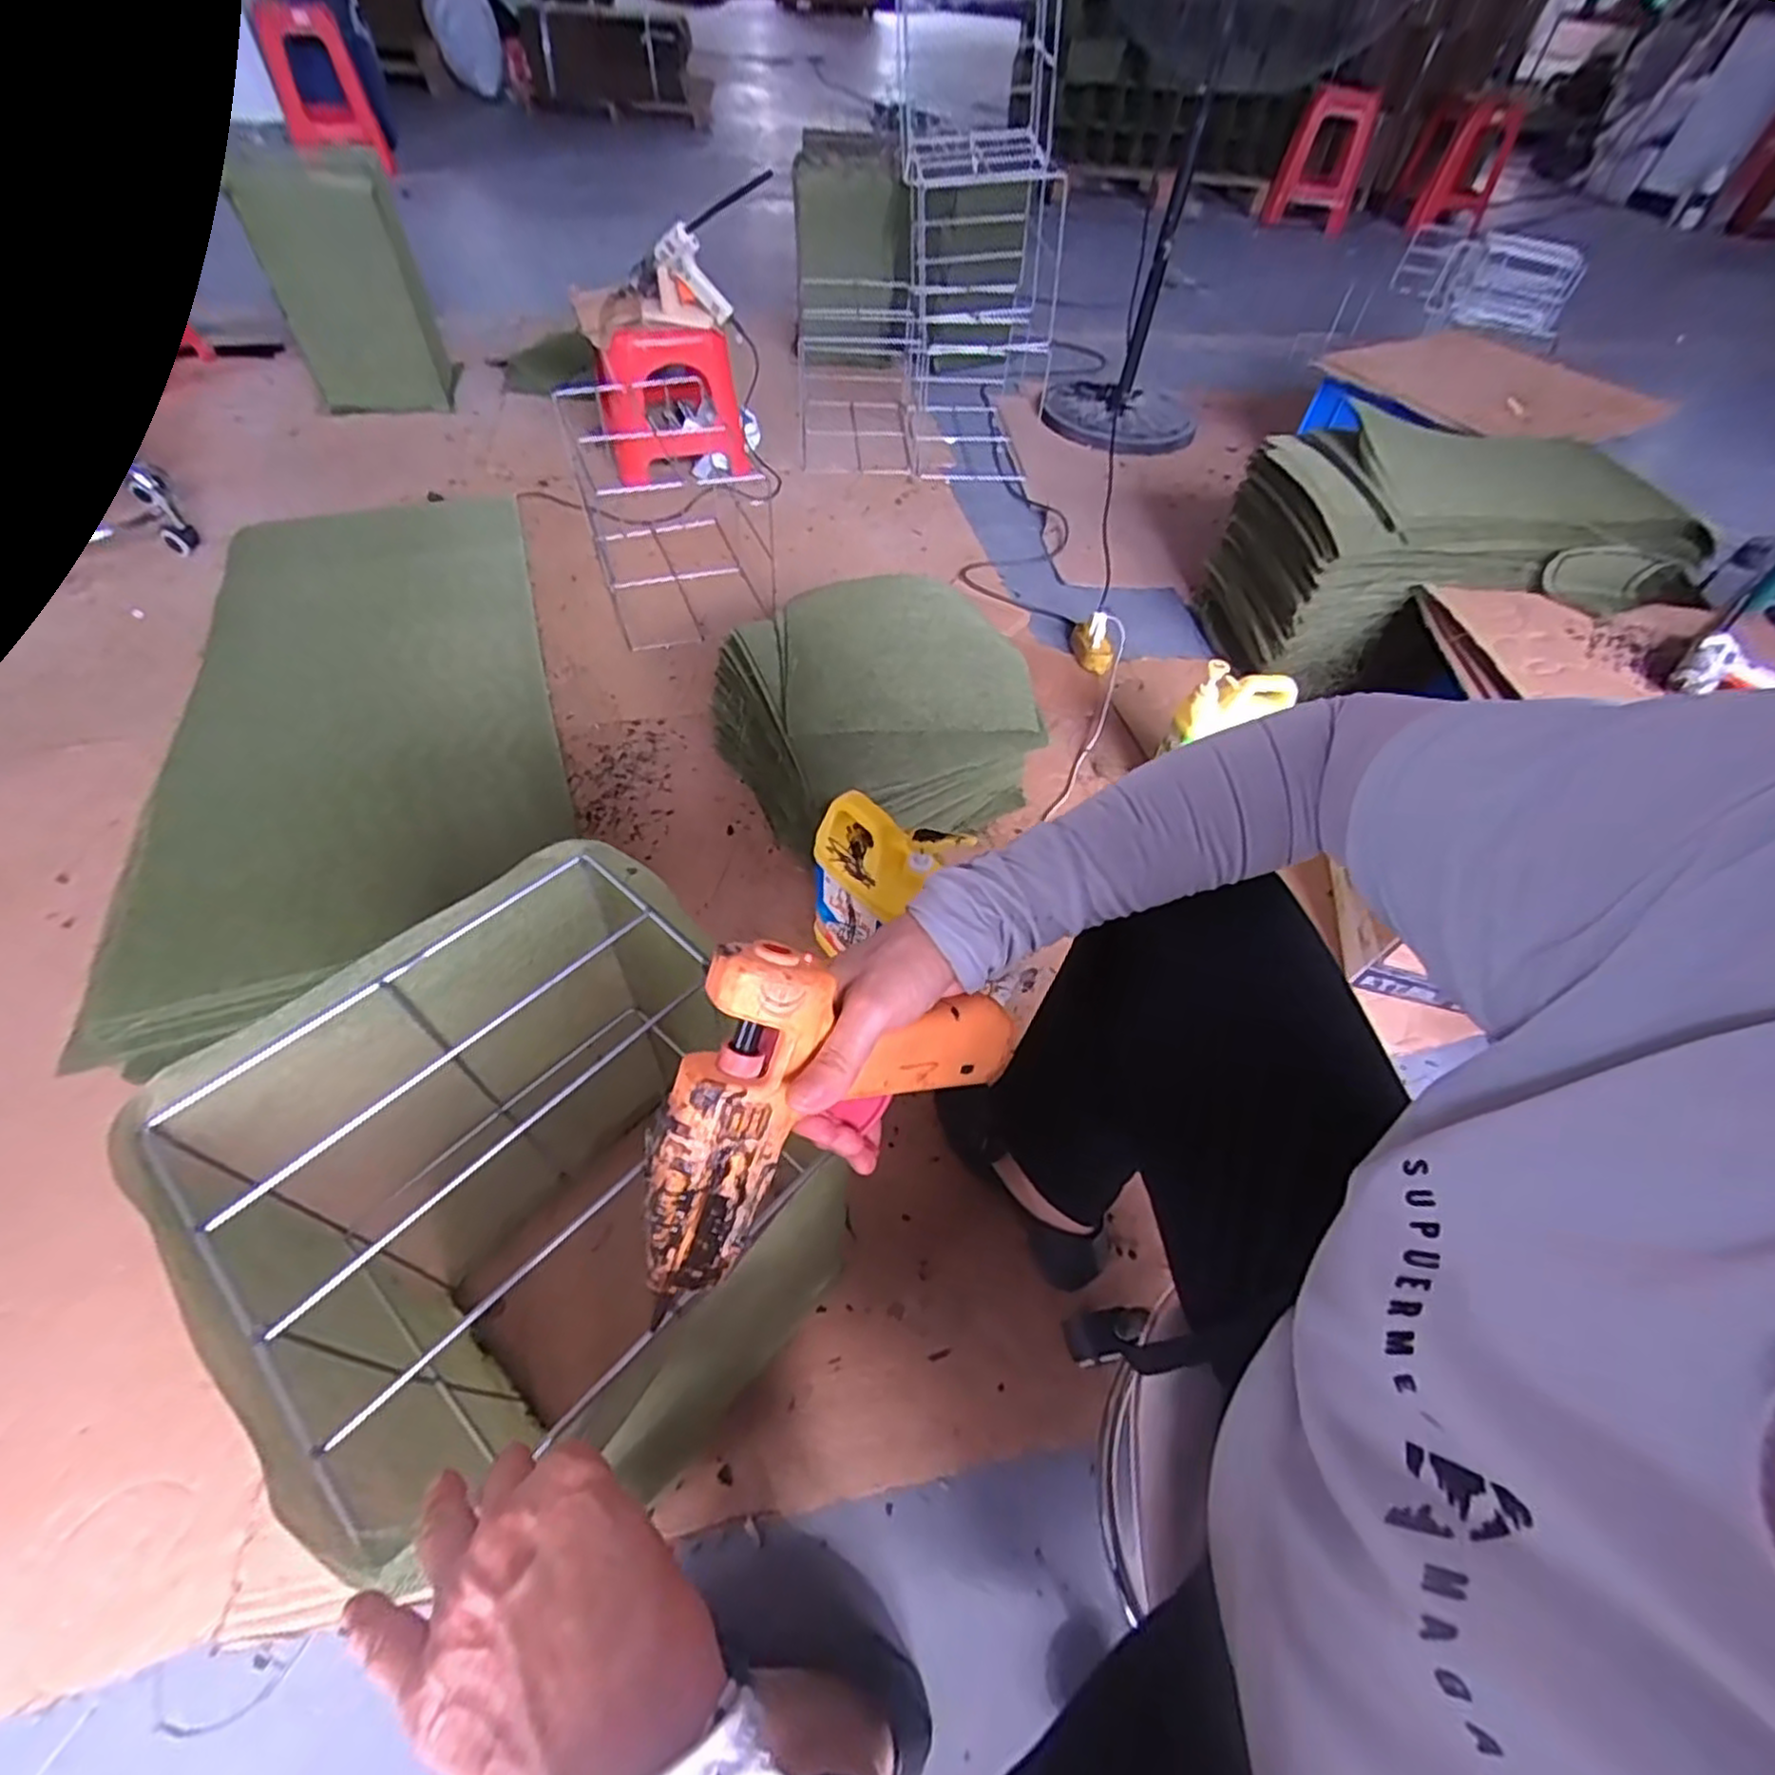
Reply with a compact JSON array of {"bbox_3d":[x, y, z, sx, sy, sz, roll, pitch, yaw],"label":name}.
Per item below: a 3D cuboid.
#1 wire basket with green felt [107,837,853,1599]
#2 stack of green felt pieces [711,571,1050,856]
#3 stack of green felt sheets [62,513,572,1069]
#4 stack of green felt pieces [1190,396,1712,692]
[{"bbox_3d":[-0.230,0.228,0.558,0.291,0.408,0.286,-33,63,-26],"label":"wire basket with green felt"},{"bbox_3d":[-0.002,-0.226,1.068,0.383,0.234,0.349,-27,60,-23],"label":"stack of green felt pieces"},{"bbox_3d":[-0.785,-0.269,1.130,0.511,0.069,1.075,-13,56,-14],"label":"stack of green felt sheets"},{"bbox_3d":[0.937,-0.553,1.313,0.632,0.350,0.338,3,52,-2],"label":"stack of green felt pieces"}]

